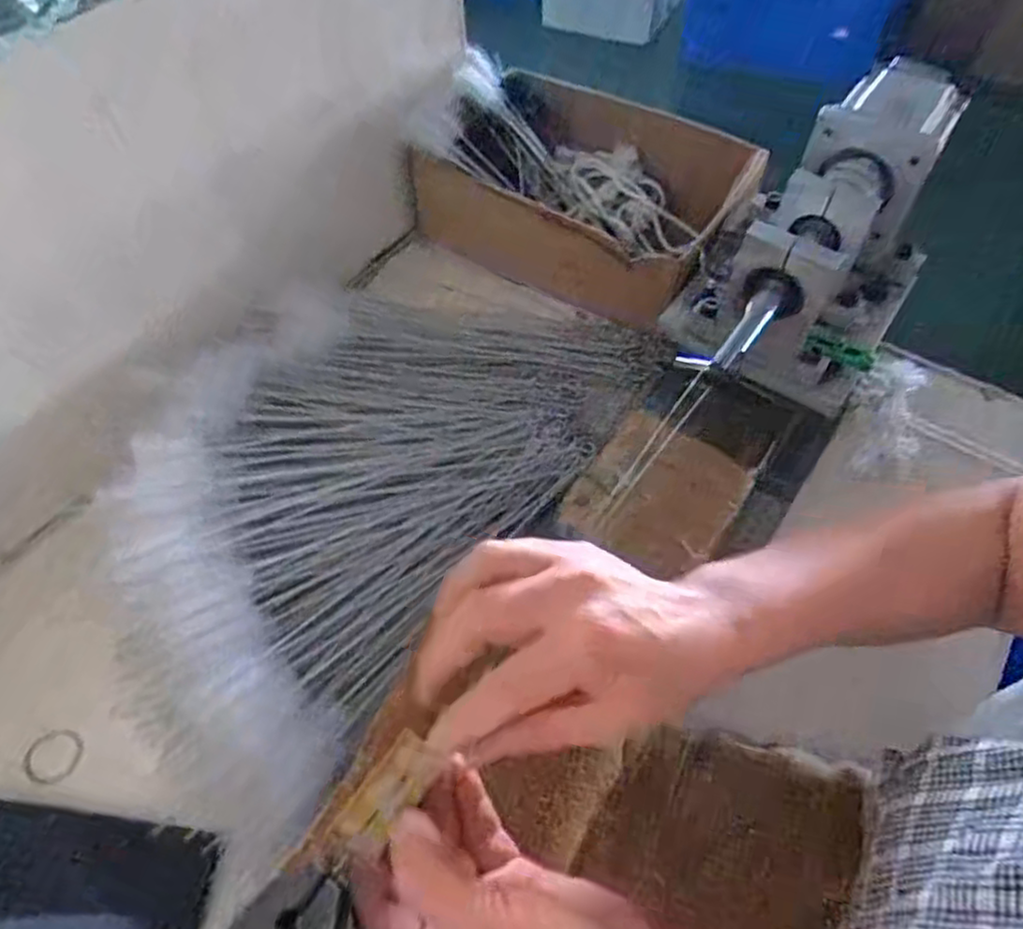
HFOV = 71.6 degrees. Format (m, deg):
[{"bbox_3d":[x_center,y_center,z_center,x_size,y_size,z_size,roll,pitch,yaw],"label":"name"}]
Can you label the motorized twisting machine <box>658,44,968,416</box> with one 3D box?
[{"bbox_3d":[0.220,-0.160,0.525,0.145,0.125,0.325,29,61,19],"label":"motorized twisting machine"}]

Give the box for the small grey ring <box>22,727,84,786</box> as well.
[{"bbox_3d":[-0.285,0.182,0.441,0.036,0.004,0.032,10,56,8],"label":"small grey ring"}]

